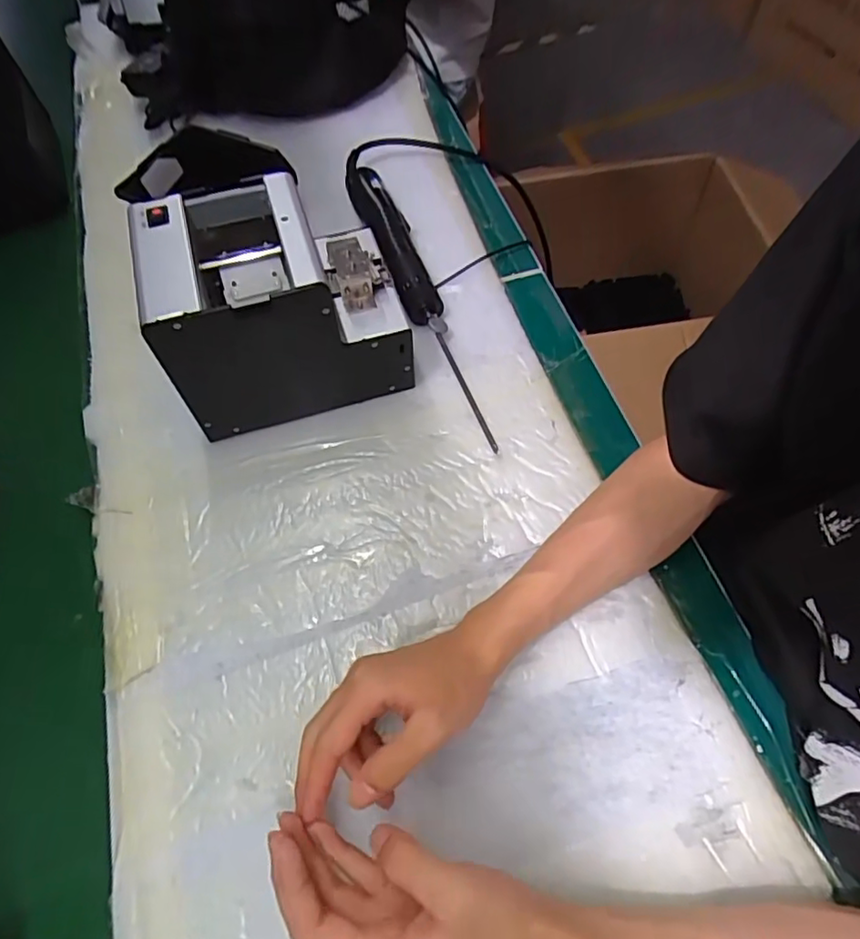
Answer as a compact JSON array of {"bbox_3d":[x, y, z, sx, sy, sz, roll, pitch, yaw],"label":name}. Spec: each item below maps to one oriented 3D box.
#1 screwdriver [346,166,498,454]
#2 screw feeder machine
[{"bbox_3d":[-0.009,-0.166,0.551,0.044,0.046,0.346,-20,61,-8],"label":"screwdriver"},{"bbox_3d":[-0.115,-0.130,0.477,0.172,0.147,0.122,-16,61,-5],"label":"screw feeder machine"}]

